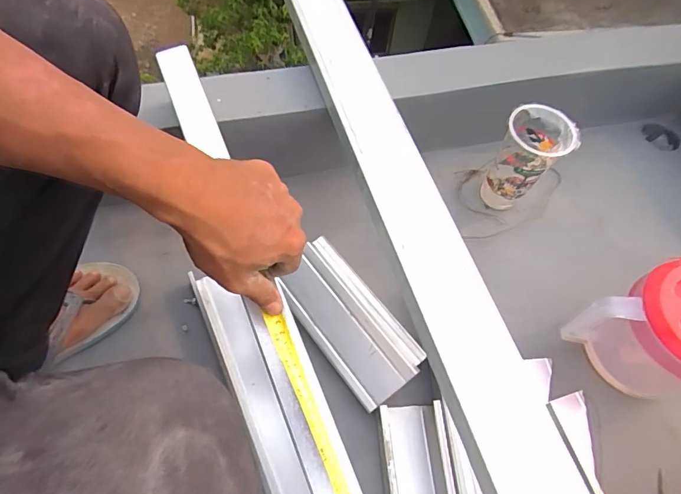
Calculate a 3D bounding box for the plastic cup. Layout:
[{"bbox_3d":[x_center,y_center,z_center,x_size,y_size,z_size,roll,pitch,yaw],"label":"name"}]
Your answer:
[{"bbox_3d":[0.265,-0.123,0.644,0.086,0.148,0.082,2,62,-3],"label":"plastic cup"}]

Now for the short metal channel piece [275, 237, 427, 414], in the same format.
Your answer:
[{"bbox_3d":[0.008,0.086,0.557,0.103,0.031,0.218,-32,69,-19],"label":"short metal channel piece"}]

